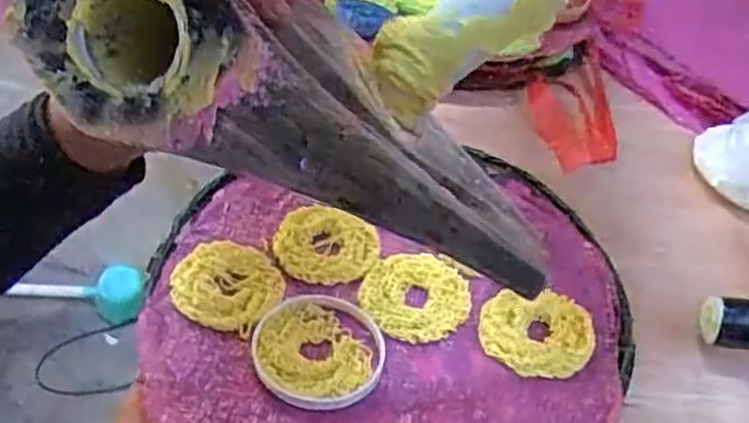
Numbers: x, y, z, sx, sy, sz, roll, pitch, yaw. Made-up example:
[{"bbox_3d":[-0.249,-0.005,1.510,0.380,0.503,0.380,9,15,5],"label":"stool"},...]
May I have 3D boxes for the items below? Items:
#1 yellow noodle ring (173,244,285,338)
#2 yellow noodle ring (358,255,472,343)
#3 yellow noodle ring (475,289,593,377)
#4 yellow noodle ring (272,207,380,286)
[{"bbox_3d":[-0.106,0.051,0.530,0.075,0.008,0.077,3,43,-3],"label":"yellow noodle ring"},{"bbox_3d":[0.031,0.062,0.535,0.079,0.011,0.070,-2,43,-8],"label":"yellow noodle ring"},{"bbox_3d":[0.116,0.086,0.519,0.077,0.010,0.071,3,43,-3],"label":"yellow noodle ring"},{"bbox_3d":[-0.040,0.024,0.565,0.081,0.011,0.072,27,47,21],"label":"yellow noodle ring"}]

